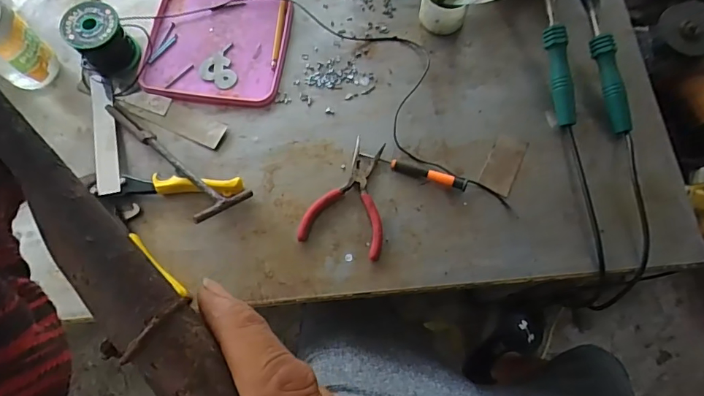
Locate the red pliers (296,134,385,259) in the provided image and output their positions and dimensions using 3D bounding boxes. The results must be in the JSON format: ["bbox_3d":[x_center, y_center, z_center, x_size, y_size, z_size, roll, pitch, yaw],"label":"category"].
[{"bbox_3d":[0.002,-0.005,0.559,0.097,0.012,0.139,16,74,5],"label":"red pliers"}]

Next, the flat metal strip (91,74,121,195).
[{"bbox_3d":[-0.311,-0.085,0.585,0.028,0.007,0.178,-15,66,-7],"label":"flat metal strip"}]

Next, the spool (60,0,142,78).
[{"bbox_3d":[-0.324,-0.204,0.601,0.066,0.059,0.077,-40,77,-11],"label":"spool"}]

